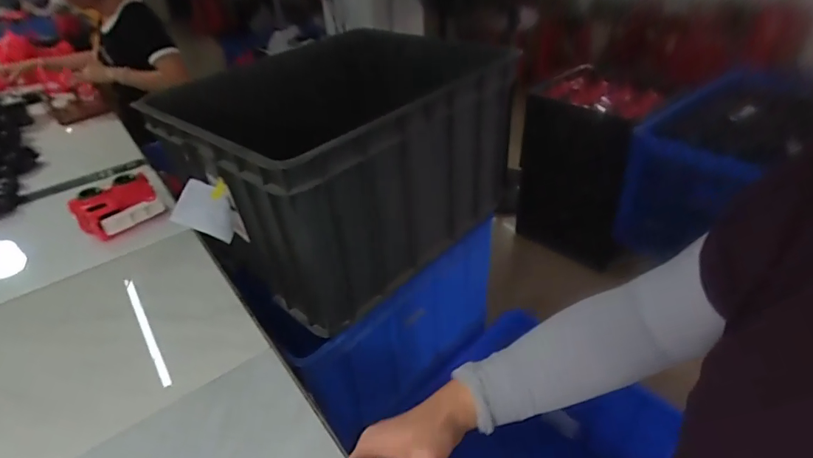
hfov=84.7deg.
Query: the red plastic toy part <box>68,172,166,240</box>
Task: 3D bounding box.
[{"bbox_3d":[-0.542,-0.043,0.840,0.138,0.062,0.078,-32,44,-32],"label":"red plastic toy part"}]

